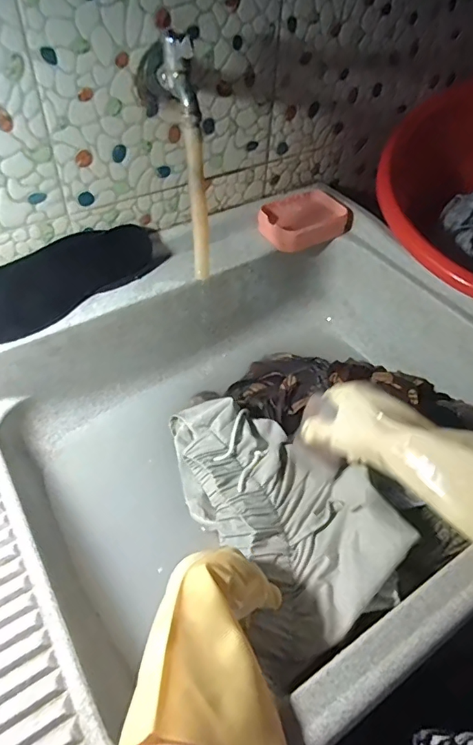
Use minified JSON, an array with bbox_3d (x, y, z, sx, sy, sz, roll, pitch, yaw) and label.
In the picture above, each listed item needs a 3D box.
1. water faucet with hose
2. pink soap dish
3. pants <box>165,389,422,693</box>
[{"bbox_3d":[-0.060,-0.230,0.529,0.039,0.242,0.108,-19,22,-19],"label":"water faucet with hose"},{"bbox_3d":[0.104,-0.229,0.714,0.134,0.033,0.106,-24,53,-22],"label":"pink soap dish"},{"bbox_3d":[0.047,0.141,0.549,0.183,0.084,0.324,-19,51,-19],"label":"pants"}]

